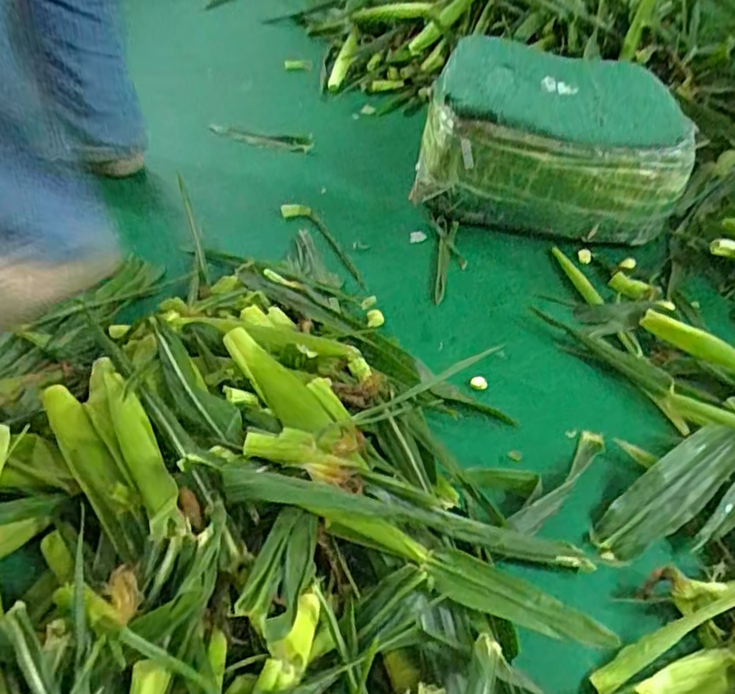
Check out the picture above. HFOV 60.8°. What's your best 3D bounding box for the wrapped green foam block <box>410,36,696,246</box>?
[{"bbox_3d":[0.275,-0.325,0.971,0.374,0.196,0.281,8,45,3],"label":"wrapped green foam block"}]

